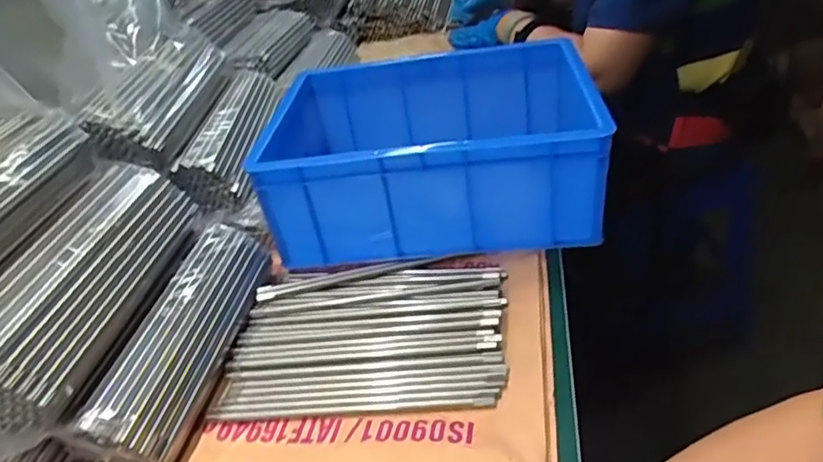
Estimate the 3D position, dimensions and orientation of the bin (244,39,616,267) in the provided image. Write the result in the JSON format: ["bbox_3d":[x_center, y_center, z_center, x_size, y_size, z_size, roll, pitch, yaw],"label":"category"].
[{"bbox_3d":[0.015,-0.098,0.650,0.337,0.133,0.257,-5,36,7],"label":"bin"}]

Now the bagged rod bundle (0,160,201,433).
[{"bbox_3d":[-0.269,0.040,0.470,0.091,0.072,0.247,-3,37,9],"label":"bagged rod bundle"}]

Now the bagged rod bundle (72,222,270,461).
[{"bbox_3d":[-0.197,0.087,0.505,0.069,0.061,0.235,-2,37,13],"label":"bagged rod bundle"}]

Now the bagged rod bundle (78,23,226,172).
[{"bbox_3d":[-0.279,-0.161,0.665,0.074,0.072,0.240,-5,36,7],"label":"bagged rod bundle"}]

